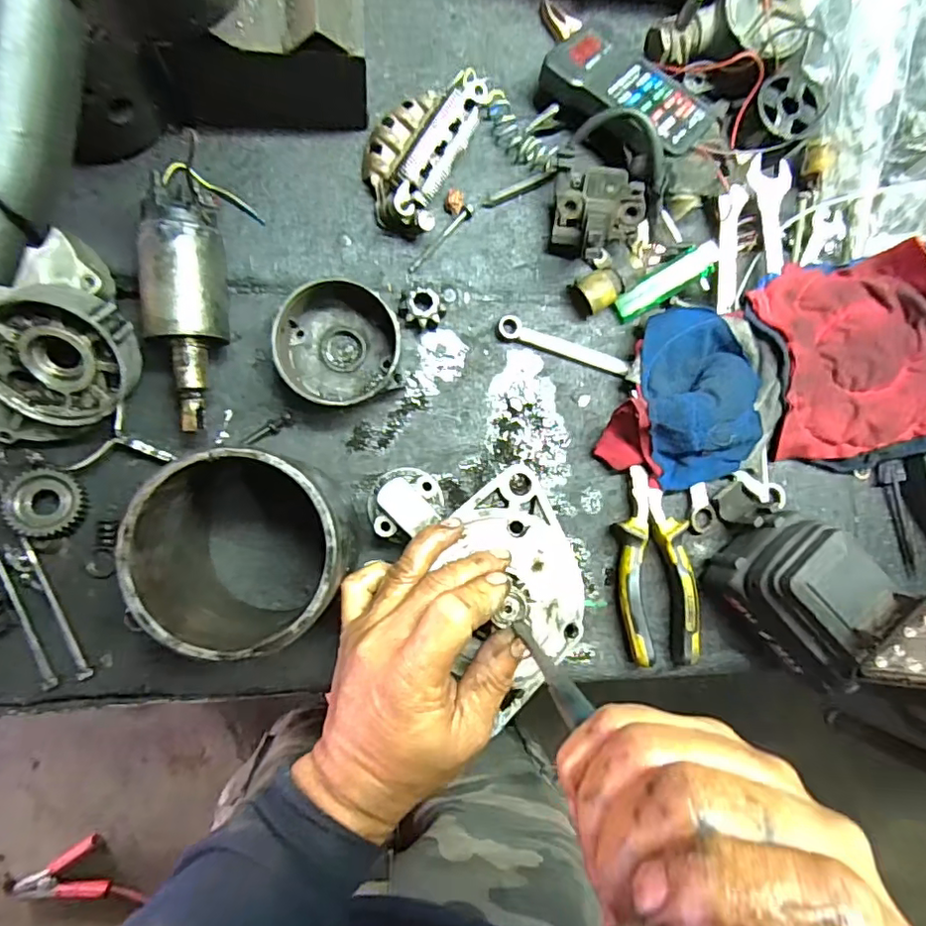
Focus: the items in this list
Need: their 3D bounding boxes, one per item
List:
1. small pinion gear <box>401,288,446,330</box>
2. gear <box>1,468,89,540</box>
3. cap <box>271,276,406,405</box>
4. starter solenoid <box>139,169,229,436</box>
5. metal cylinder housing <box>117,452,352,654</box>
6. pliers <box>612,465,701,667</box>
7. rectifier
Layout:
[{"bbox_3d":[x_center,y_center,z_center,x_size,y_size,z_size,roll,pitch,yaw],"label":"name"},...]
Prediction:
[{"bbox_3d":[-0.029,-0.110,0.408,0.032,0.018,0.026,10,84,-7],"label":"small pinion gear"},{"bbox_3d":[-0.272,0.025,0.373,0.043,0.020,0.041,1,86,-8],"label":"gear"},{"bbox_3d":[-0.083,-0.082,0.383,0.079,0.046,0.075,1,86,-8],"label":"cap"},{"bbox_3d":[-0.177,-0.100,0.369,0.047,0.051,0.151,-4,86,-8],"label":"starter solenoid"},{"bbox_3d":[-0.125,0.050,0.342,0.104,0.111,0.105,1,86,-8],"label":"metal cylinder housing"},{"bbox_3d":[0.140,0.075,0.419,0.052,0.030,0.139,0,86,-8],"label":"pliers"},{"bbox_3d":[-0.031,-0.230,0.405,0.068,0.034,0.132,23,83,-6],"label":"rectifier"}]

